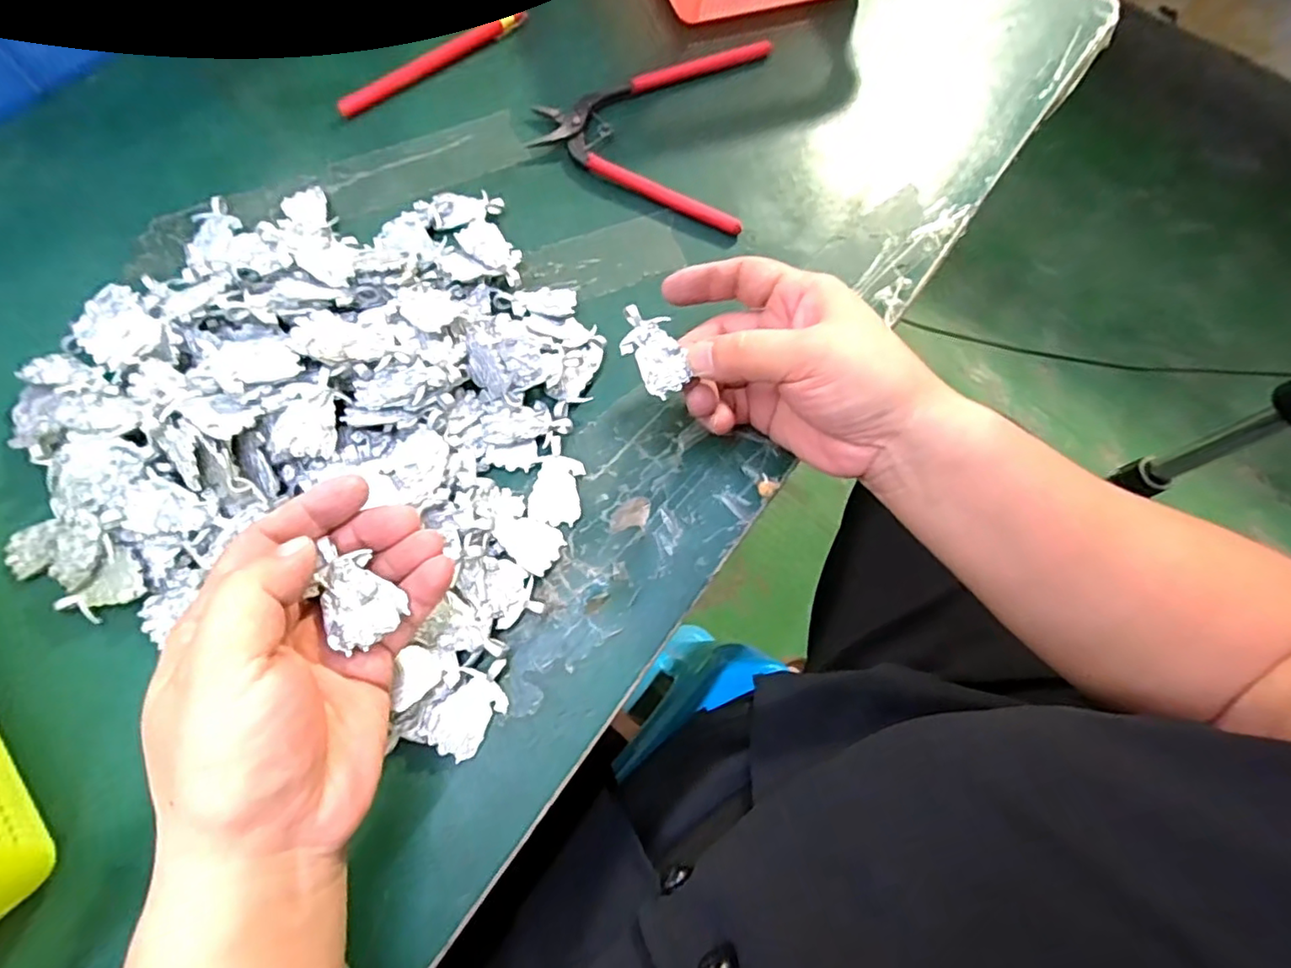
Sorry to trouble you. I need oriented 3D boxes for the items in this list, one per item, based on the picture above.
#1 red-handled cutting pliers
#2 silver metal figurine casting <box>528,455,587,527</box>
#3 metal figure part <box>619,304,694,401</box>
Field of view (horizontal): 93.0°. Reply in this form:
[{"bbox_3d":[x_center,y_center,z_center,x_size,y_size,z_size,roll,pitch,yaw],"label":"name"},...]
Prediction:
[{"bbox_3d":[0.016,-0.242,0.392,0.141,0.012,0.162,20,70,7],"label":"red-handled cutting pliers"},{"bbox_3d":[-0.042,0.003,0.296,0.024,0.004,0.033,11,69,3],"label":"silver metal figurine casting"},{"bbox_3d":[0.003,-0.059,0.275,0.023,0.008,0.042,-33,88,-7],"label":"metal figure part"}]

